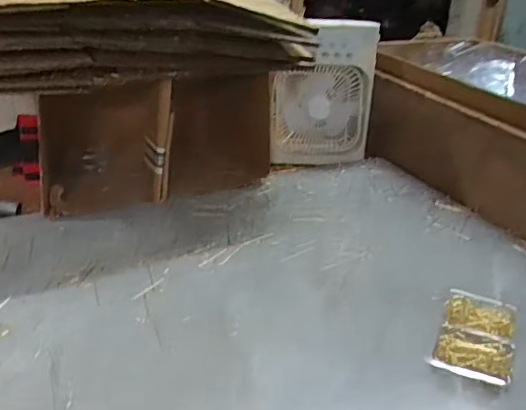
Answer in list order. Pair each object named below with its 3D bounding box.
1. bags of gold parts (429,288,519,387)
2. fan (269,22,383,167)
[{"bbox_3d":[0.223,0.135,0.582,0.074,0.019,0.155,14,28,22],"label":"bags of gold parts"},{"bbox_3d":[0.119,-0.211,1.071,0.177,0.269,0.077,1,26,-4],"label":"fan"}]

